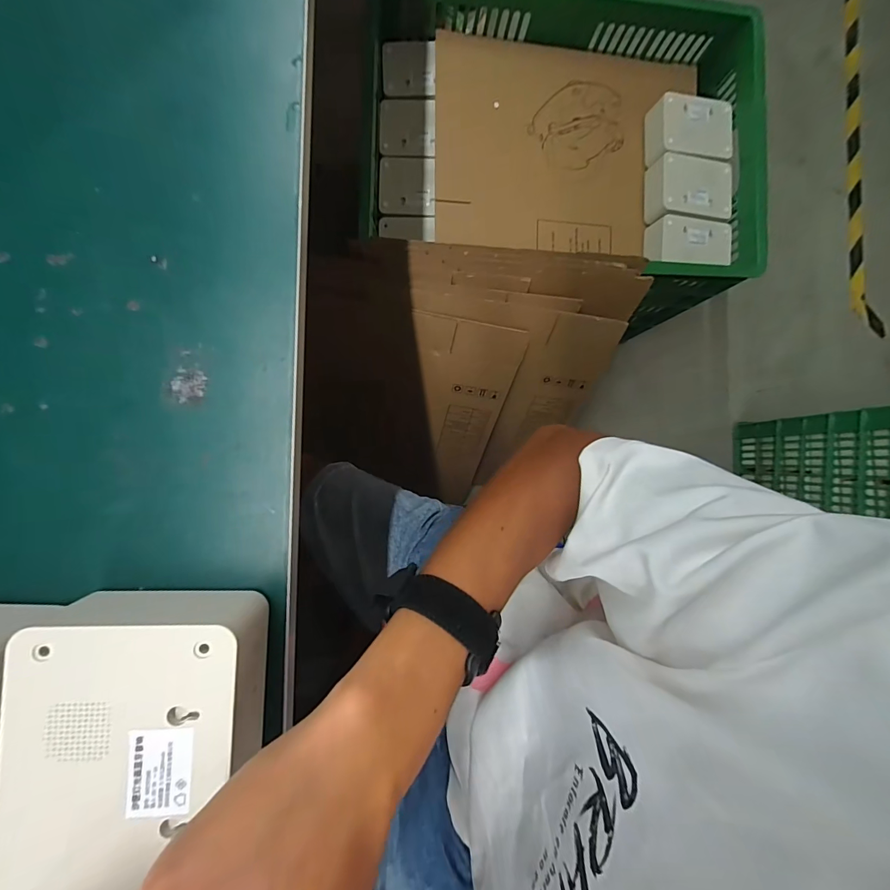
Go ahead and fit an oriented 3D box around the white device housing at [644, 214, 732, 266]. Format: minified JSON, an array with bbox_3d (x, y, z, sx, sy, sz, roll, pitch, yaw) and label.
[{"bbox_3d":[0.437,-0.356,0.738,0.142,0.043,0.087,1,88,-6],"label":"white device housing"}]

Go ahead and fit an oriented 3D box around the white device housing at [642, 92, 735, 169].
[{"bbox_3d":[0.440,-0.562,0.747,0.145,0.053,0.108,-1,88,-6],"label":"white device housing"}]

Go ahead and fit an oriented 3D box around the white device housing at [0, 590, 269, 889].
[{"bbox_3d":[-0.156,0.146,0.219,0.107,0.048,0.160,4,88,-6],"label":"white device housing"}]

